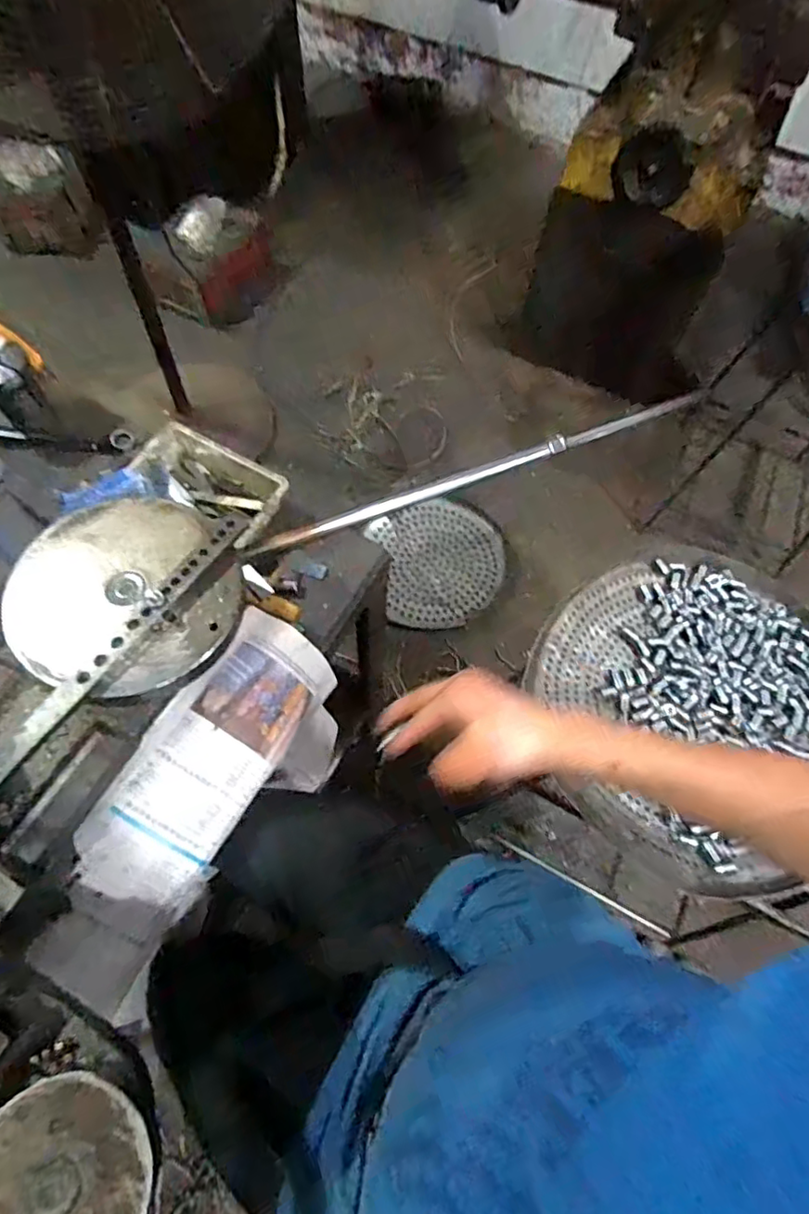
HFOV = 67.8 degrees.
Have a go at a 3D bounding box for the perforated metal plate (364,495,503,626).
[{"bbox_3d":[0.091,-0.113,1.509,0.309,0.028,0.339,1,63,-1],"label":"perforated metal plate"}]

